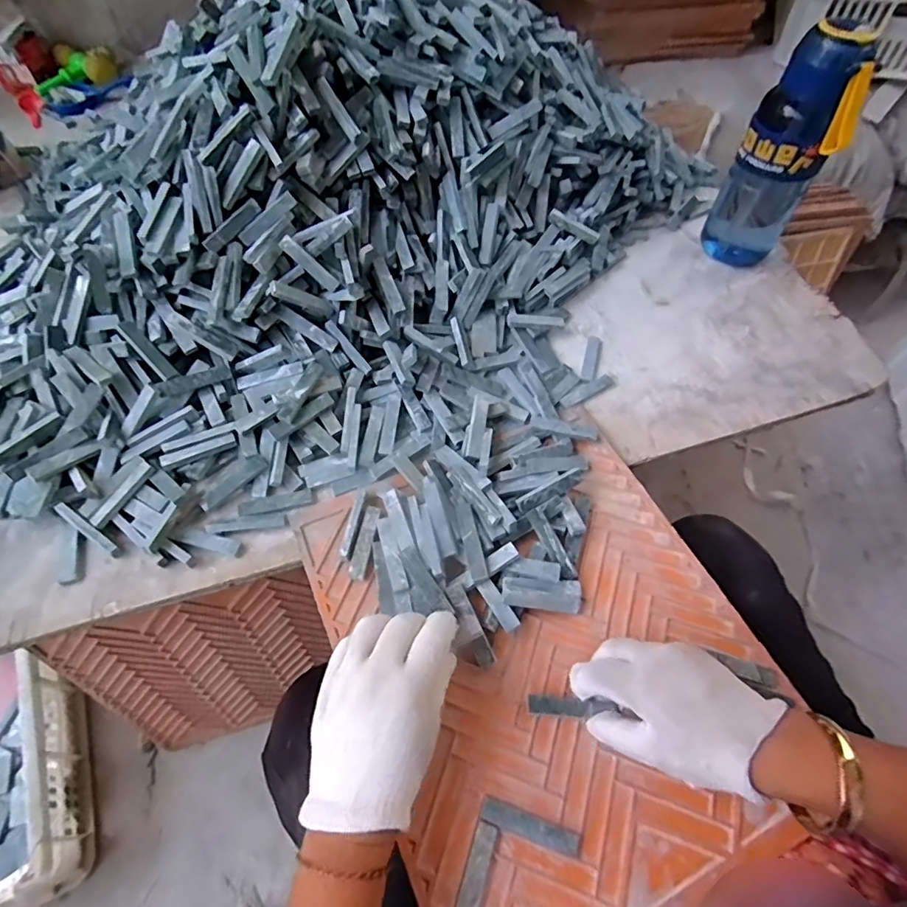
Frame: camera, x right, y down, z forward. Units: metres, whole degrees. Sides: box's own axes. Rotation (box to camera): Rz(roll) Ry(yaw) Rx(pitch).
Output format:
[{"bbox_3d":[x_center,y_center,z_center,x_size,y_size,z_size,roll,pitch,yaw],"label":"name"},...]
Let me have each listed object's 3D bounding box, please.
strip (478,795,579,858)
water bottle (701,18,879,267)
[{"bbox_3d":[0.050,0.240,0.332,0.063,0.006,0.013,17,60,7],"label":"strip"},{"bbox_3d":[0.334,-0.297,0.526,0.082,0.220,0.062,31,63,15],"label":"water bottle"}]

